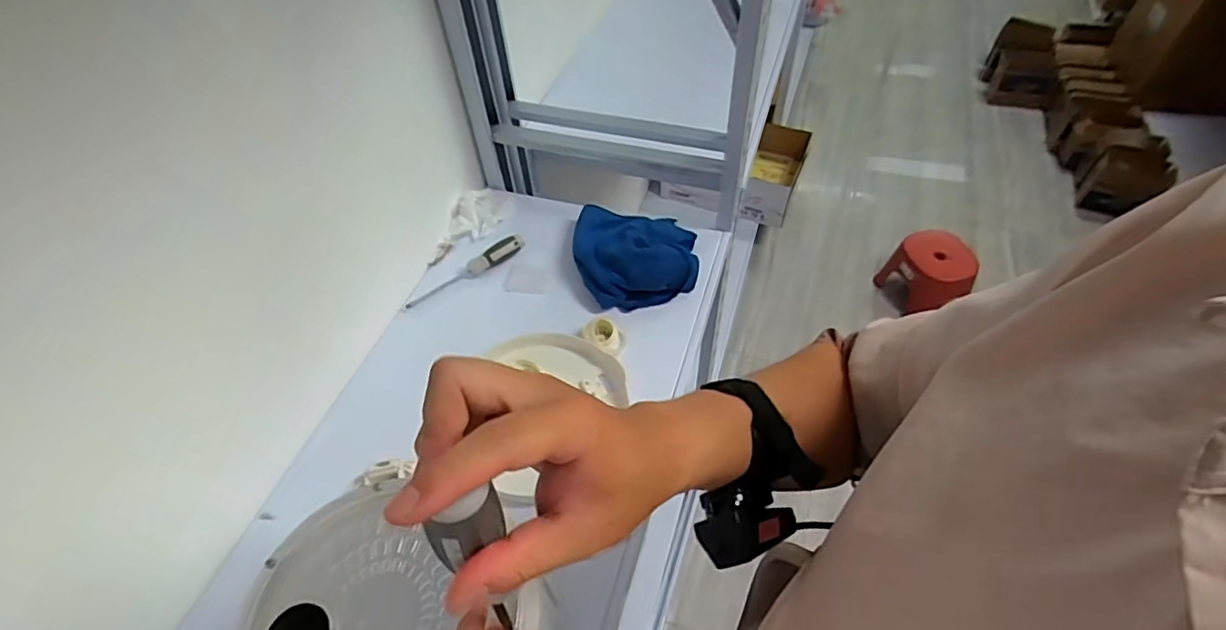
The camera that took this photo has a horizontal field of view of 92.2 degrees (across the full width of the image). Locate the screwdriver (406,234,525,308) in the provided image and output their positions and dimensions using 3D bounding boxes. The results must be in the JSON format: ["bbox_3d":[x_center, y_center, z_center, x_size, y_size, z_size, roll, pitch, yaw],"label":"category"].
[{"bbox_3d":[-0.205,-0.061,0.841,0.188,0.019,0.031,-35,57,-22],"label":"screwdriver"}]

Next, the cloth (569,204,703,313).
[{"bbox_3d":[0.031,-0.091,0.827,0.174,0.069,0.170,0,51,4],"label":"cloth"}]

